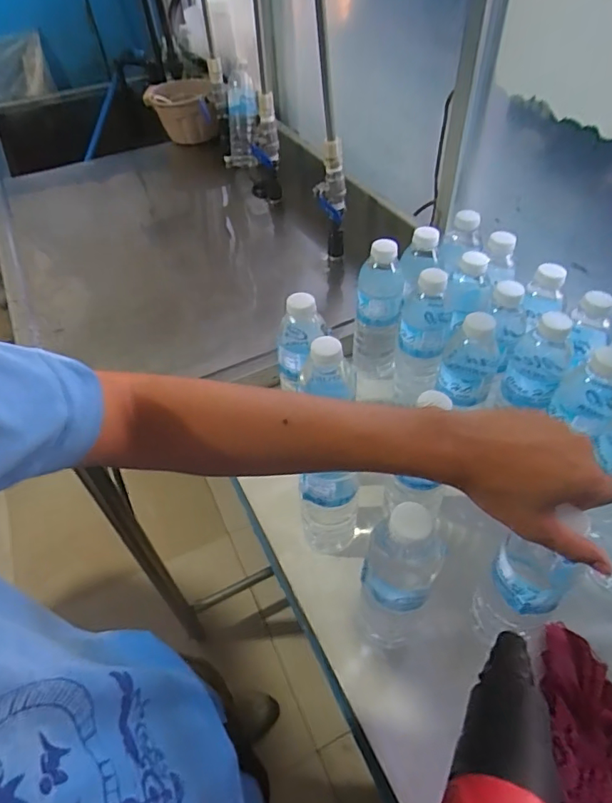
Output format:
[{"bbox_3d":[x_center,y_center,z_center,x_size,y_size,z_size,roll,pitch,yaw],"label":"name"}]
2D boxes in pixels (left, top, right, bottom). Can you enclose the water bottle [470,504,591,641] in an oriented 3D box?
[{"bbox_3d":[0.187,0.162,0.437,0.053,0.222,0.056,-2,55,2],"label":"water bottle"}]

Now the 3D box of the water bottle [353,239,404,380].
[{"bbox_3d":[0.099,-0.122,0.690,0.070,0.207,0.075,3,49,7],"label":"water bottle"}]

